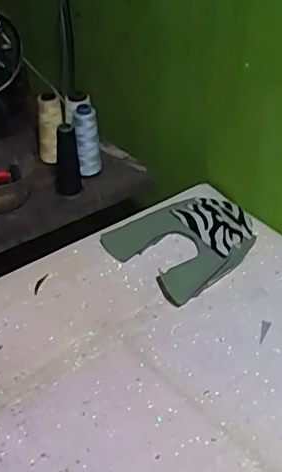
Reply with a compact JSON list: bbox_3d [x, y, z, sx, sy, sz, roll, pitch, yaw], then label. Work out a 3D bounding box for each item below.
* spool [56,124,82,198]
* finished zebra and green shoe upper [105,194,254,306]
[{"bbox_3d":[-0.113,-0.112,0.841,0.037,0.119,0.040,0,40,0],"label":"spool"},{"bbox_3d":[0.064,0.006,0.767,0.189,0.022,0.152,-29,46,-30],"label":"finished zebra and green shoe upper"}]

